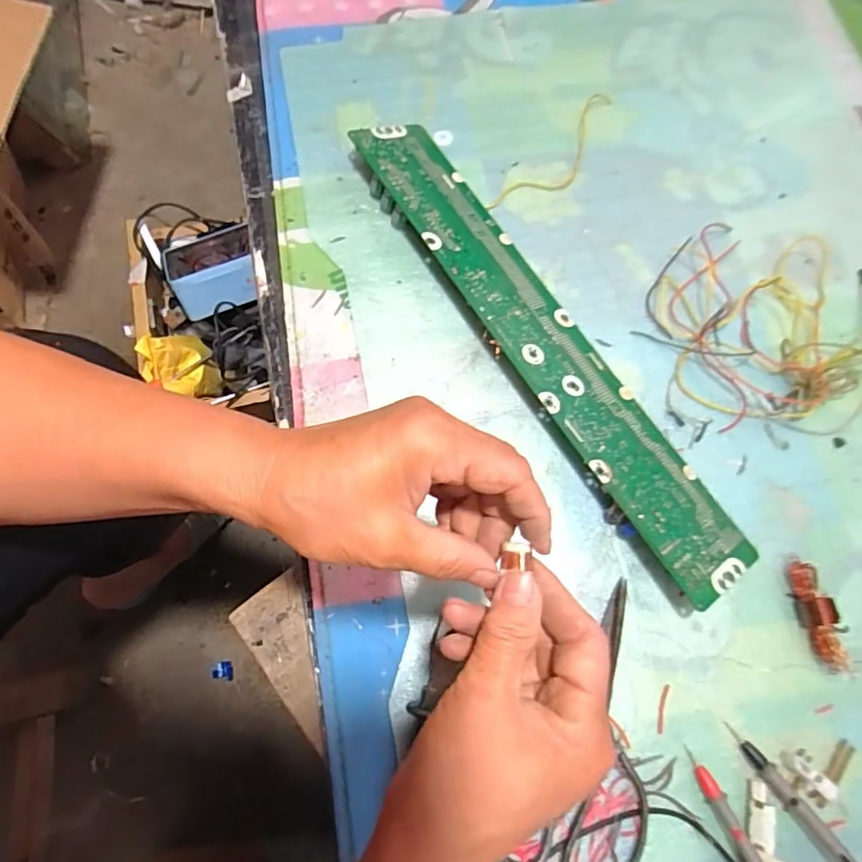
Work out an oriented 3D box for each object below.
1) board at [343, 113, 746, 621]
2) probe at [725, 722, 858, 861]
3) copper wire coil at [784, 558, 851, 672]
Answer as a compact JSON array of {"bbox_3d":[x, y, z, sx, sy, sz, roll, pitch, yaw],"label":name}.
[{"bbox_3d":[0.092,-0.086,0.482,0.084,0.035,0.498,-31,76,-11],"label":"board"},{"bbox_3d":[0.257,0.263,0.373,0.012,0.009,0.138,-34,63,-12],"label":"probe"},{"bbox_3d":[0.294,0.139,0.422,0.019,0.019,0.084,-13,73,-6],"label":"copper wire coil"}]

